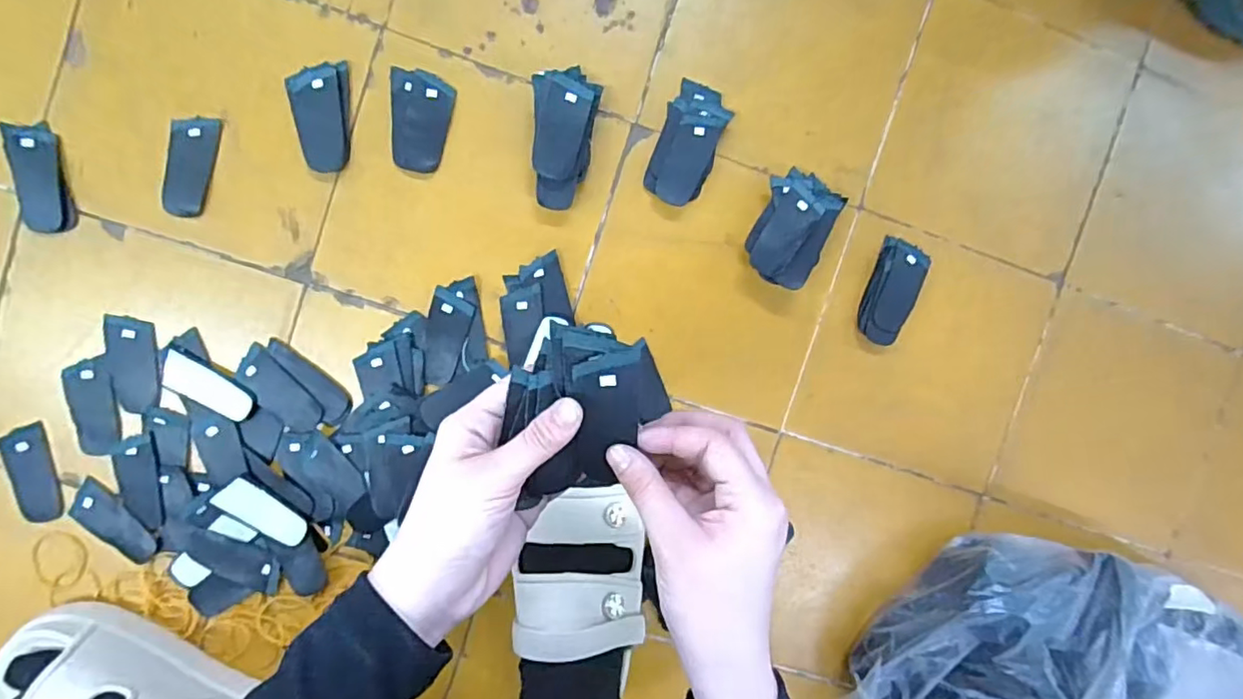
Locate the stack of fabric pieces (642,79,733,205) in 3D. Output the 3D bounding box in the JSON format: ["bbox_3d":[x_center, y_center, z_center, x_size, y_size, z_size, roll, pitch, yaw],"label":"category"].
[{"bbox_3d":[0.054,-0.165,0.481,0.048,0.018,0.097,18,93,-9],"label":"stack of fabric pieces"}]

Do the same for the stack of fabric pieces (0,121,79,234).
[{"bbox_3d":[-0.420,-0.123,0.435,0.035,0.008,0.076,-9,97,-6],"label":"stack of fabric pieces"}]

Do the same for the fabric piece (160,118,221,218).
[{"bbox_3d":[-0.320,-0.135,0.444,0.031,0.005,0.072,13,94,-8],"label":"fabric piece"}]

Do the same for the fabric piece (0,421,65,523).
[{"bbox_3d":[-0.447,0.096,0.457,0.029,0.005,0.074,-10,97,-6],"label":"fabric piece"}]

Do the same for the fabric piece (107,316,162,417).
[{"bbox_3d":[-0.371,0.011,0.458,0.036,0.005,0.073,-3,97,-12],"label":"fabric piece"}]

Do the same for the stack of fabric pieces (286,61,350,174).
[{"bbox_3d":[-0.224,-0.173,0.449,0.040,0.007,0.077,-2,96,-7],"label":"stack of fabric pieces"}]

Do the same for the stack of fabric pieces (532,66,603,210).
[{"bbox_3d":[-0.043,-0.162,0.466,0.048,0.027,0.102,0,96,-7],"label":"stack of fabric pieces"}]

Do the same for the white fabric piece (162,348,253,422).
[{"bbox_3d":[-0.314,0.030,0.455,0.069,0.006,0.027,30,91,-9],"label":"white fabric piece"}]

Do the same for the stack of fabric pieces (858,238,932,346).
[{"bbox_3d":[0.229,-0.048,0.511,0.041,0.016,0.086,23,92,-9],"label":"stack of fabric pieces"}]

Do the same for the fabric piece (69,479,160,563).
[{"bbox_3d":[-0.393,0.135,0.466,0.072,0.004,0.033,42,89,-9],"label":"fabric piece"}]

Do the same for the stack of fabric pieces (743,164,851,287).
[{"bbox_3d":[0.138,-0.097,0.489,0.059,0.032,0.090,21,93,-9],"label":"stack of fabric pieces"}]

